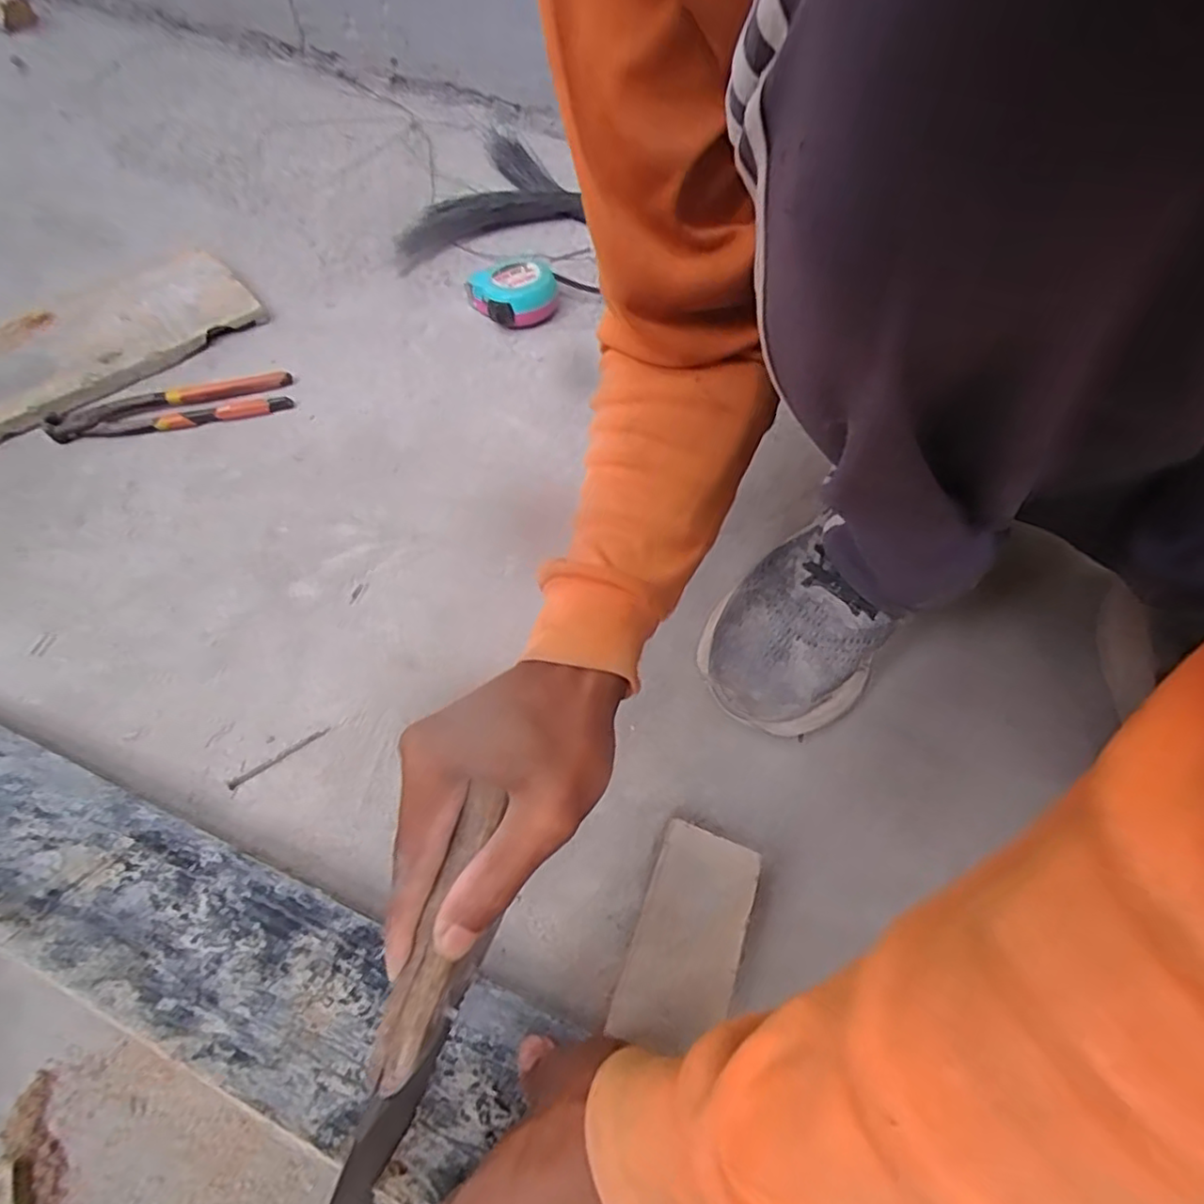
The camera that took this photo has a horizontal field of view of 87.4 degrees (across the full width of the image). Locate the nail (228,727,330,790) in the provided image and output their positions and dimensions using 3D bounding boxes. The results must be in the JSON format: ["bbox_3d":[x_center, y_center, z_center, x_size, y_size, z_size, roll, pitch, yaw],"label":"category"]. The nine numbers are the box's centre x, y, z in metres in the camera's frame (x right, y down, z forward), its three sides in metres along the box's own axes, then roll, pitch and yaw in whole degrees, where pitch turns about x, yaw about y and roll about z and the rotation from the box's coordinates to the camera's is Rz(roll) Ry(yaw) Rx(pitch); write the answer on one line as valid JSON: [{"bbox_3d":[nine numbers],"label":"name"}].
[{"bbox_3d":[-0.231,0.112,0.451,0.075,0.004,0.006,-30,65,-14],"label":"nail"}]

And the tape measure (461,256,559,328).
[{"bbox_3d":[-0.093,-0.325,0.660,0.080,0.043,0.074,-1,61,1],"label":"tape measure"}]

